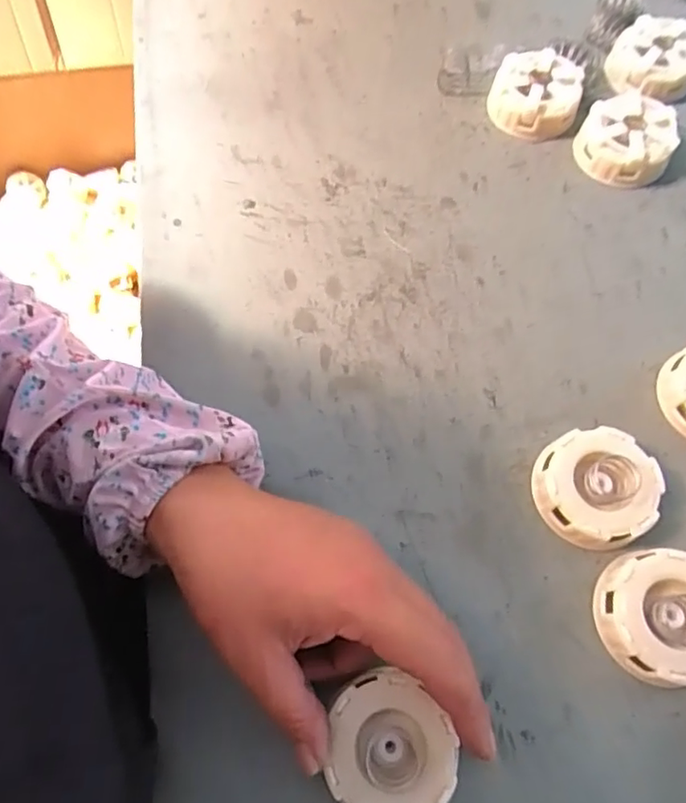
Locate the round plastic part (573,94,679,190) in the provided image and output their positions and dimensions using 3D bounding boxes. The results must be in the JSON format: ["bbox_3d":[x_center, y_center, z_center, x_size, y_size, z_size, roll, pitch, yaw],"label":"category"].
[{"bbox_3d":[0.195,-0.181,0.404,0.061,0.026,0.061,0,67,0],"label":"round plastic part"}]

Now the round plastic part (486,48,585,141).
[{"bbox_3d":[0.139,-0.222,0.424,0.063,0.026,0.062,0,67,0],"label":"round plastic part"}]

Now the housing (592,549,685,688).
[{"bbox_3d":[0.157,0.106,0.287,0.060,0.020,0.059,0,67,0],"label":"housing"}]

